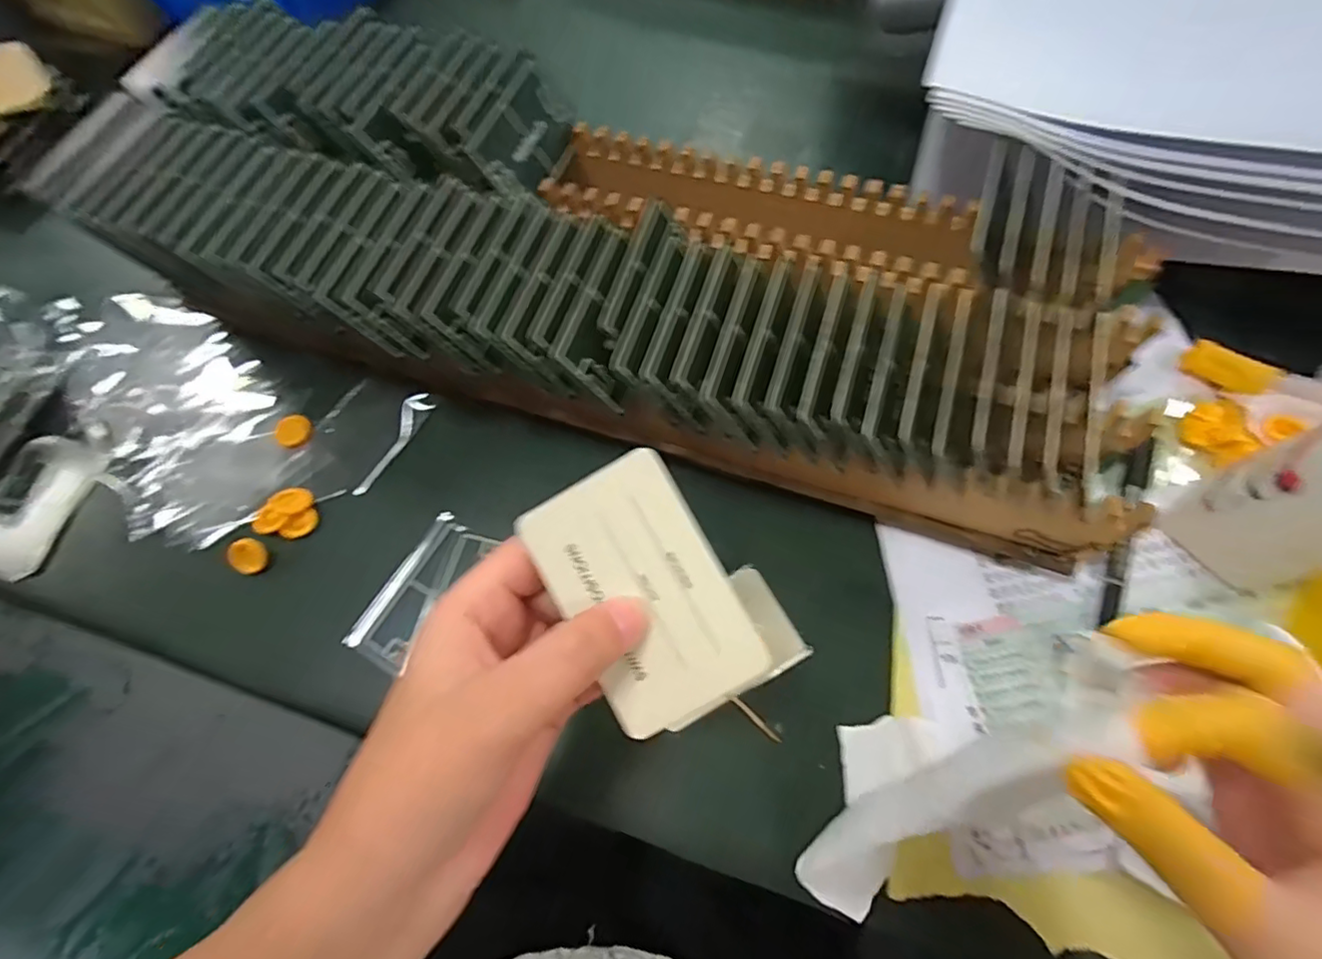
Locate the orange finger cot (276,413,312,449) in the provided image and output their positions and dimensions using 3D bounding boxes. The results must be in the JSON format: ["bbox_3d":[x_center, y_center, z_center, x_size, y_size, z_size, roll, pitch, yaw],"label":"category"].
[{"bbox_3d":[-0.234,-0.032,0.363,0.021,0.004,0.020,-1,68,2],"label":"orange finger cot"}]

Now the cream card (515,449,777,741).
[{"bbox_3d":[-0.006,0.038,0.193,0.055,0.004,0.086,-31,86,4],"label":"cream card"}]

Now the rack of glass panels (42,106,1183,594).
[{"bbox_3d":[-0.032,-0.081,0.323,0.573,0.107,0.121,13,69,7],"label":"rack of glass panels"}]

